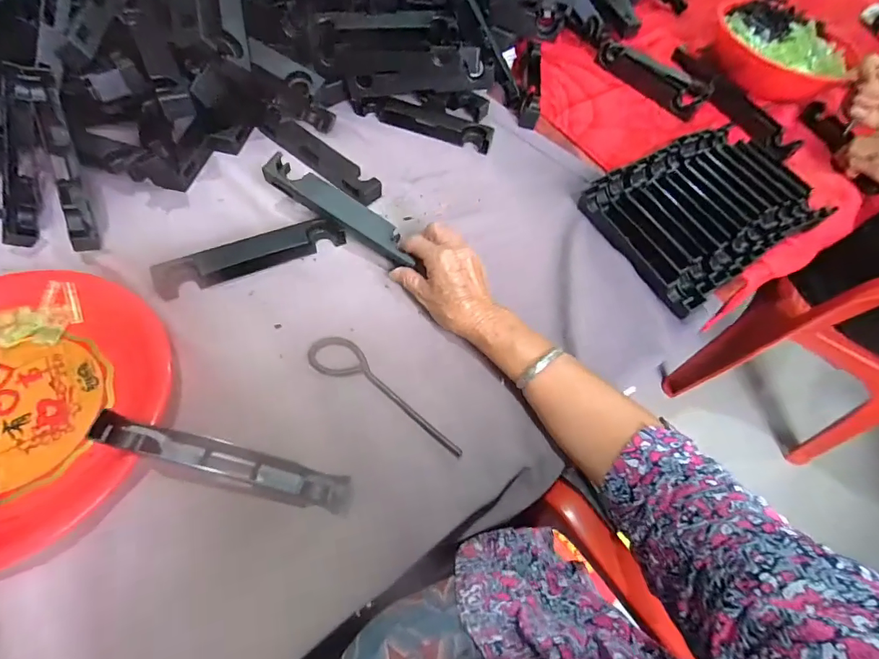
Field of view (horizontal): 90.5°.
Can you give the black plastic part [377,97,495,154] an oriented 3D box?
[{"bbox_3d":[-0.004,-0.296,0.624,0.166,0.021,0.039,20,61,7],"label":"black plastic part"}]

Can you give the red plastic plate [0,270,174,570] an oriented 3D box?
[{"bbox_3d":[-0.368,0.060,0.377,0.239,0.027,0.256,2,60,-3],"label":"red plastic plate"}]

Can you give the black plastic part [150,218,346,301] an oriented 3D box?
[{"bbox_3d":[-0.203,-0.081,0.474,0.193,0.025,0.029,-23,65,-16],"label":"black plastic part"}]

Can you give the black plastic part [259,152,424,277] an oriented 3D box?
[{"bbox_3d":[-0.105,-0.128,0.483,0.199,0.019,0.036,34,63,3],"label":"black plastic part"}]

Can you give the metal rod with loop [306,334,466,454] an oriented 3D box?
[{"bbox_3d":[-0.049,0.057,0.421,0.178,0.011,0.043,28,62,12],"label":"metal rod with loop"}]

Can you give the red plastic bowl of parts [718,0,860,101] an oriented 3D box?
[{"bbox_3d":[0.585,-0.477,0.740,0.226,0.057,0.214,39,65,17],"label":"red plastic bowl of parts"}]

